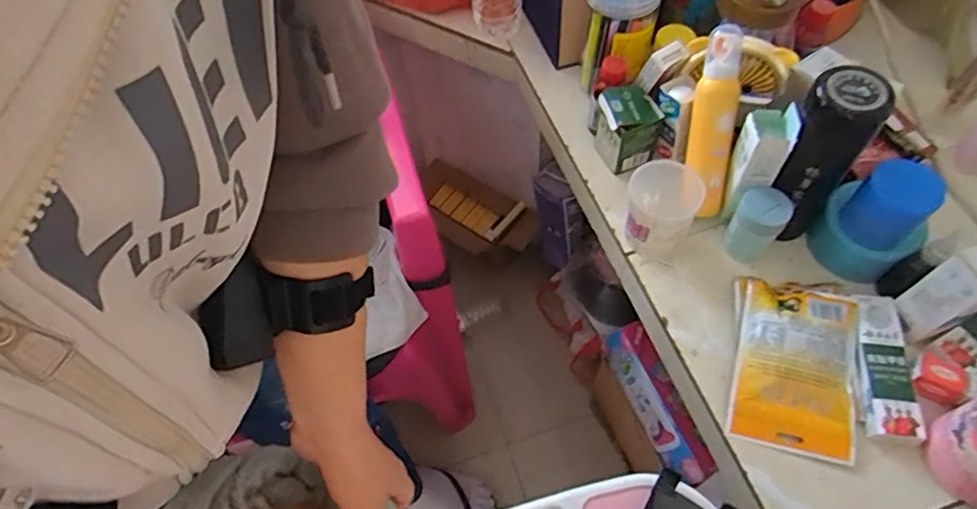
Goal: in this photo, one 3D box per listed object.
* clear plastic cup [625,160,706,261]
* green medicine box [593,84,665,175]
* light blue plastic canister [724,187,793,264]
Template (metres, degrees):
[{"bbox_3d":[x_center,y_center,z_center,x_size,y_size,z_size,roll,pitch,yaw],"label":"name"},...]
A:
[{"bbox_3d":[0.187,-0.050,0.651,0.079,0.075,0.082,-2,59,3],"label":"clear plastic cup"},{"bbox_3d":[0.167,-0.148,0.703,0.063,0.086,0.066,-14,59,-4],"label":"green medicine box"},{"bbox_3d":[0.284,-0.029,0.626,0.049,0.075,0.051,-2,59,3],"label":"light blue plastic canister"}]

